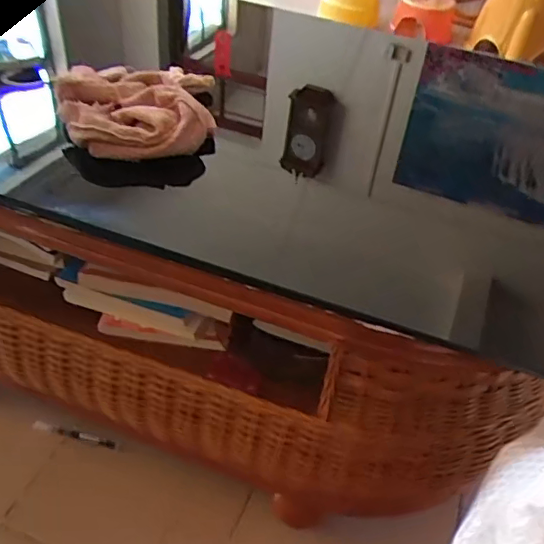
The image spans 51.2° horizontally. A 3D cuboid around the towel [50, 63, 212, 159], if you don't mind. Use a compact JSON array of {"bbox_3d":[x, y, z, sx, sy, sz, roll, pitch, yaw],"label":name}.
[{"bbox_3d":[-0.136,-0.171,0.581,0.153,0.041,0.153,-5,43,-13],"label":"towel"}]

